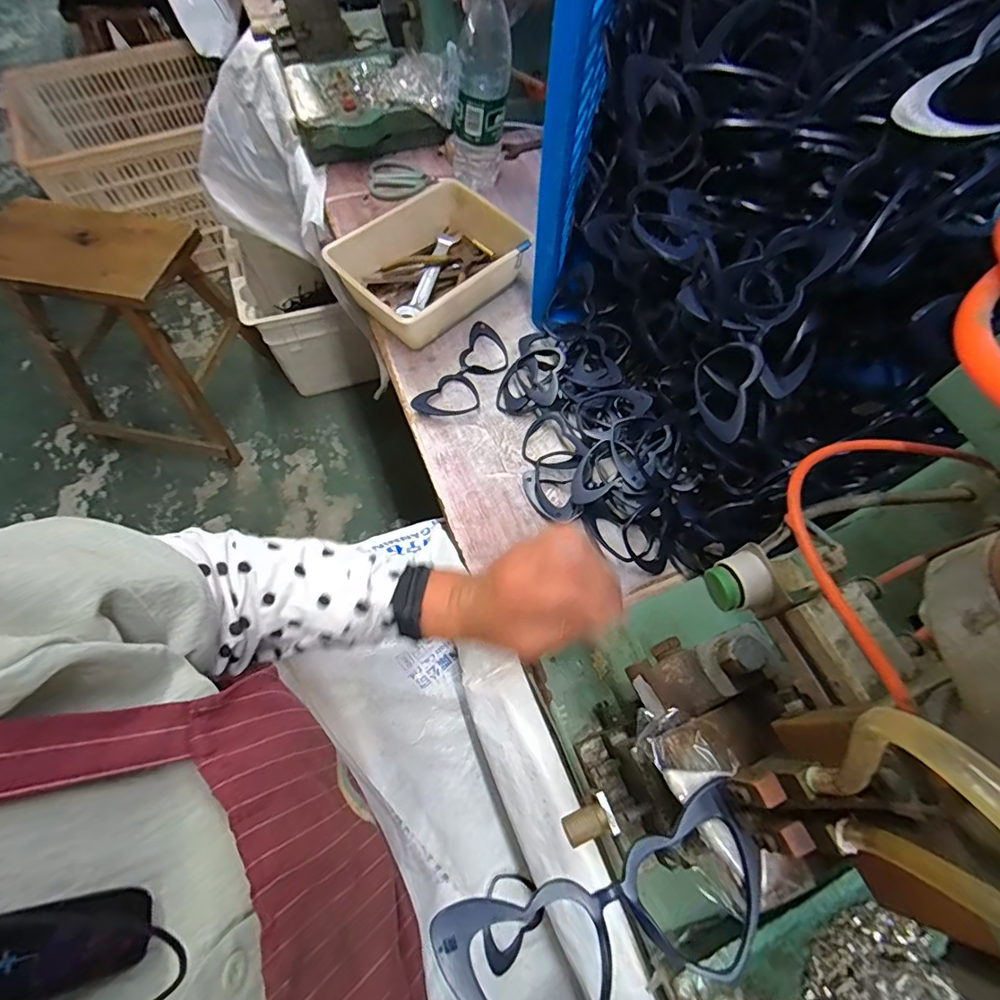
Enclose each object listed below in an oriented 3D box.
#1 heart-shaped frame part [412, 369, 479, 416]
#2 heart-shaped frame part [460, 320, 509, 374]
[{"bbox_3d":[-0.060,-0.113,0.551,0.074,0.015,0.053,-26,68,-14],"label":"heart-shaped frame part"},{"bbox_3d":[-0.014,-0.178,0.591,0.054,0.008,0.073,18,64,6],"label":"heart-shaped frame part"}]

